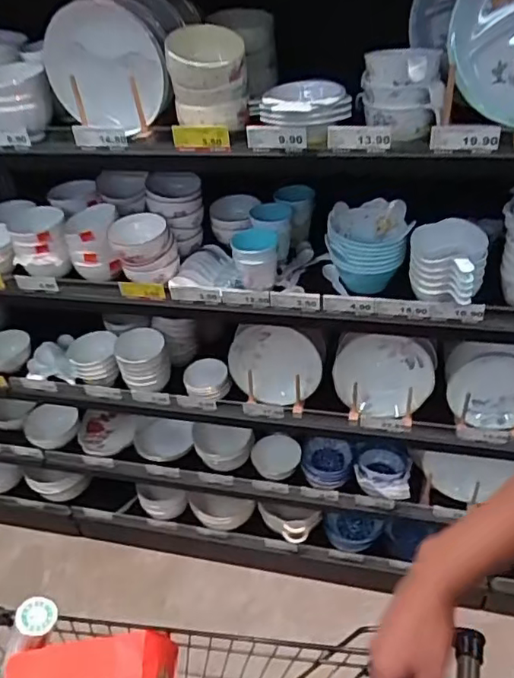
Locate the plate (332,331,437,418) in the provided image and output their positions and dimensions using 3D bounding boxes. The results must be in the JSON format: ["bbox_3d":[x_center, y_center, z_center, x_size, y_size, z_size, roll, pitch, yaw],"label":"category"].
[{"bbox_3d":[0.264,0.070,1.181,0.210,0.198,0.024,11,21,-7],"label":"plate"}]

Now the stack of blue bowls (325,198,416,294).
[{"bbox_3d":[0.215,-0.181,1.112,0.151,0.116,0.152,-3,39,4],"label":"stack of blue bowls"}]

